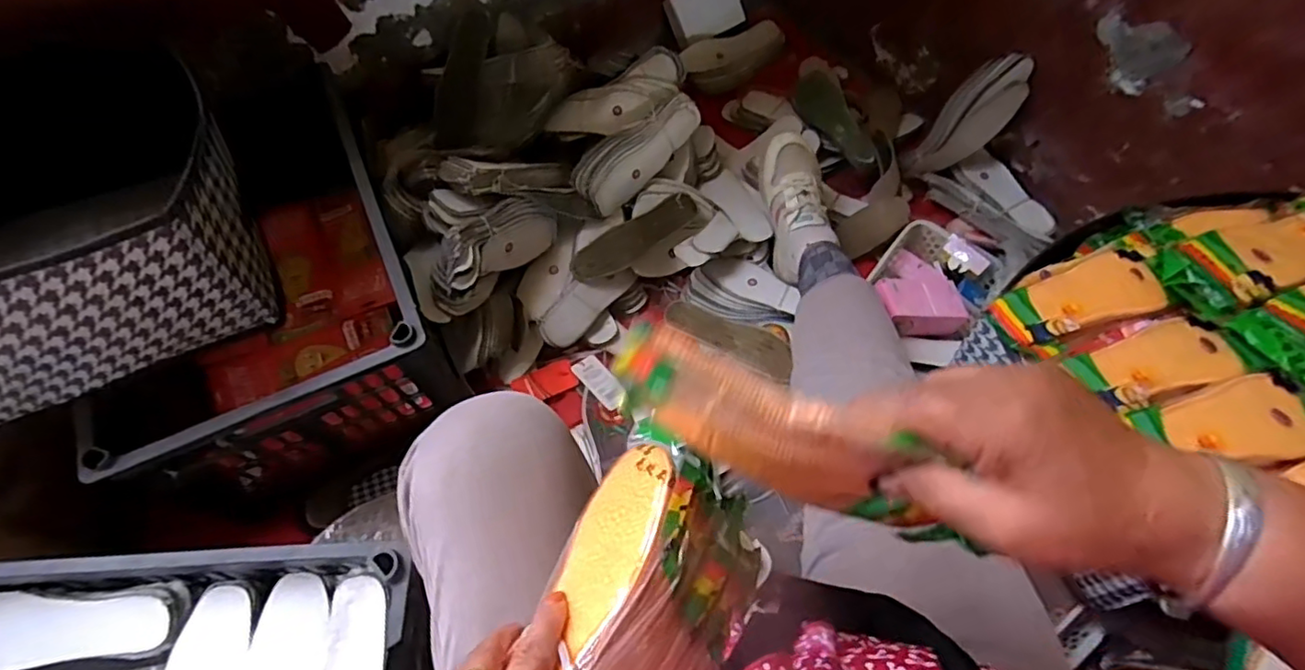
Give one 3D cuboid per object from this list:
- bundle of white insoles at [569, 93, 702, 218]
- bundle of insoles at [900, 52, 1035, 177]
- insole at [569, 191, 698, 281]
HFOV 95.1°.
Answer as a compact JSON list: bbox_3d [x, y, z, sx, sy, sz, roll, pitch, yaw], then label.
[{"bbox_3d":[-0.019,-0.284,0.943,0.234,0.074,0.085,-37,69,-17],"label":"bundle of white insoles"},{"bbox_3d":[0.506,-0.346,0.967,0.057,0.226,0.080,-6,56,-46],"label":"bundle of insoles"},{"bbox_3d":[-0.022,-0.153,0.908,0.219,0.023,0.062,-37,69,-17],"label":"insole"}]

